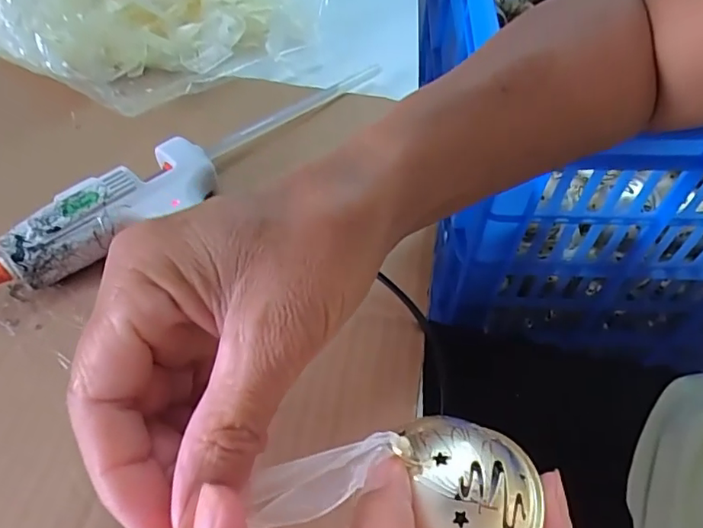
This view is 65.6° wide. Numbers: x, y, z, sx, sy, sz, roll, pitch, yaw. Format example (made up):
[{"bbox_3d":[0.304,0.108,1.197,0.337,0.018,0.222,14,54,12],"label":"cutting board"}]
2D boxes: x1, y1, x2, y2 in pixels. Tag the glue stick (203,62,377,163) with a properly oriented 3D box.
[{"bbox_3d":[-0.033,-0.099,0.350,0.137,0.008,0.011,-38,64,-24],"label":"glue stick"}]

